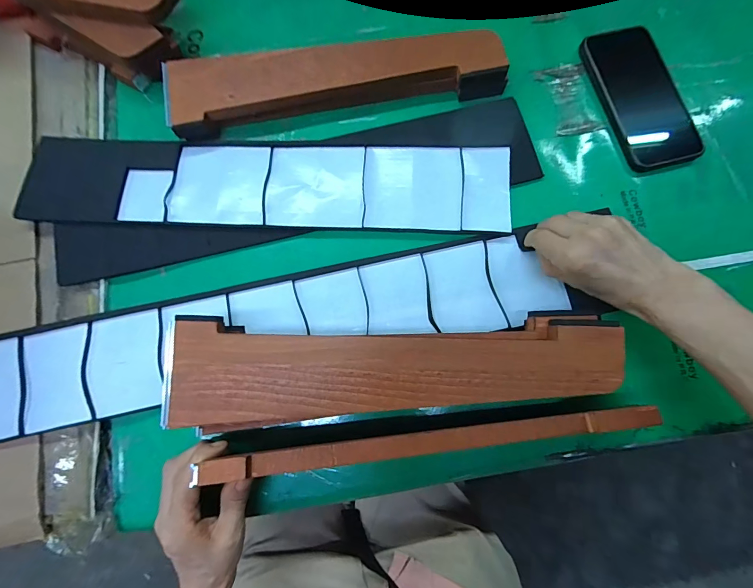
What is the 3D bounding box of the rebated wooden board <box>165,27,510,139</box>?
[{"bbox_3d":[-0.042,-0.226,0.379,0.339,0.034,0.069,-9,78,-1],"label":"rebated wooden board"}]

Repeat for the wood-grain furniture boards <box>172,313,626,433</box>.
[{"bbox_3d":[0.015,0.058,0.275,0.339,0.018,0.078,-1,77,1],"label":"wood-grain furniture boards"}]

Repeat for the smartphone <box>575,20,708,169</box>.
[{"bbox_3d":[0.279,-0.211,0.382,0.081,0.011,0.163,-15,78,-3],"label":"smartphone"}]

